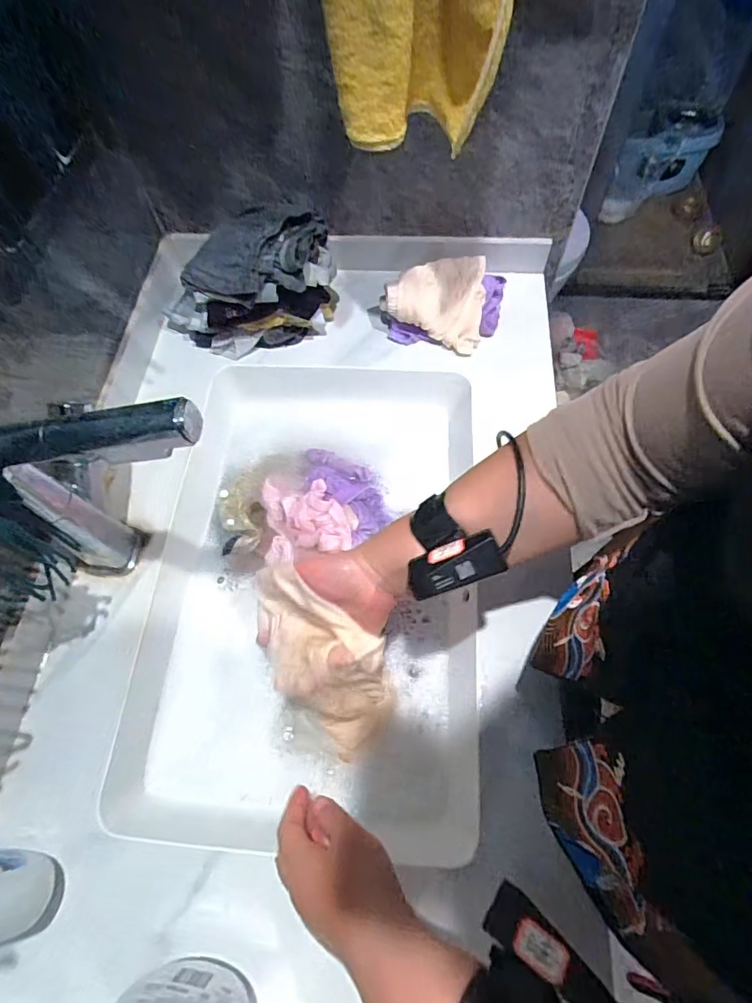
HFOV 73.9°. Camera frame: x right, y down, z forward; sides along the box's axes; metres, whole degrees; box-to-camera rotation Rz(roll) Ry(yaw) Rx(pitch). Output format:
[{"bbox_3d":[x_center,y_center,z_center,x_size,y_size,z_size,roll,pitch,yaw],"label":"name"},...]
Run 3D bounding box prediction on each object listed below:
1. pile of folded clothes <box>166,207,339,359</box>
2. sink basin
[{"bbox_3d":[-0.169,-0.279,0.643,0.226,0.135,0.122,-11,63,-3],"label":"pile of folded clothes"},{"bbox_3d":[-0.062,0.093,0.605,0.349,0.145,0.531,4,63,5],"label":"sink basin"}]

